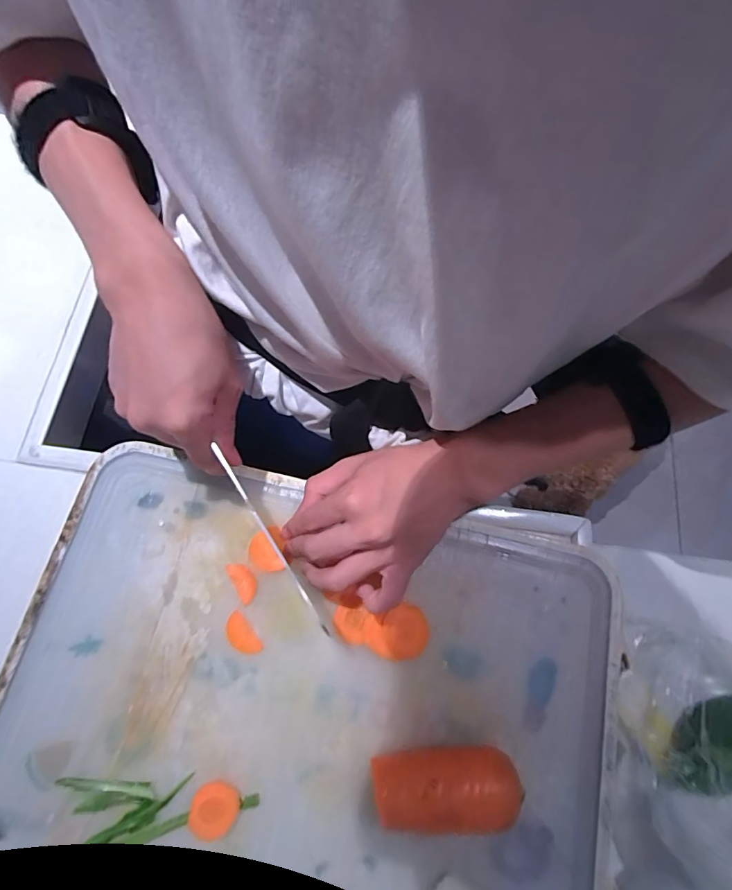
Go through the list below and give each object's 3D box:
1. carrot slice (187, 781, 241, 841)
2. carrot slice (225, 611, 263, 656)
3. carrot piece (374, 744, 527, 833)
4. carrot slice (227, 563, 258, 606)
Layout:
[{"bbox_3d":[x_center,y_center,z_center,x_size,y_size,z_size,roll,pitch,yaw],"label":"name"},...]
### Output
[{"bbox_3d":[-0.096,0.231,0.291,0.029,0.004,0.028,7,53,-9],"label":"carrot slice"},{"bbox_3d":[-0.089,0.135,0.327,0.016,0.004,0.032,-34,76,-13],"label":"carrot slice"},{"bbox_3d":[0.047,0.208,0.286,0.082,0.045,0.039,-5,72,-4],"label":"carrot piece"},{"bbox_3d":[-0.089,0.099,0.338,0.015,0.004,0.031,-31,75,-12],"label":"carrot slice"}]

